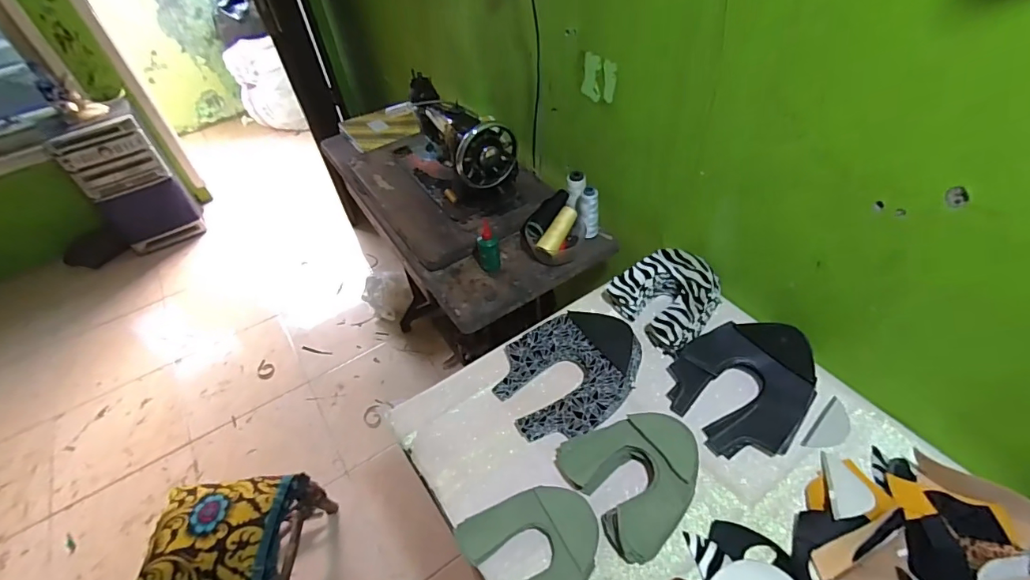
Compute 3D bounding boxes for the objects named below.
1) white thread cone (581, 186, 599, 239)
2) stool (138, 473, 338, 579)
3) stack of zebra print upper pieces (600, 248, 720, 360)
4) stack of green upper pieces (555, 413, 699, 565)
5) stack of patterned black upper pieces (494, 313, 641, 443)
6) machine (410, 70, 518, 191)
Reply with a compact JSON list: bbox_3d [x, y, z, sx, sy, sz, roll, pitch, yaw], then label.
[{"bbox_3d":[0.156,-0.163,1.001,0.041,0.107,0.040,1,48,7],"label":"white thread cone"},{"bbox_3d":[-0.668,0.642,1.164,0.290,0.358,0.337,-3,47,3],"label":"stool"},{"bbox_3d":[0.276,0.008,0.851,0.153,0.075,0.165,-32,52,-21],"label":"stack of zebra print upper pieces"},{"bbox_3d":[0.170,0.249,0.658,0.172,0.040,0.176,-27,51,-18],"label":"stack of green upper pieces"},{"bbox_3d":[0.097,0.131,0.771,0.239,0.057,0.186,-18,48,-10],"label":"stack of patterned black upper pieces"},{"bbox_3d":[-0.116,-0.349,1.104,0.149,0.209,0.332,-22,49,-14],"label":"machine"}]

